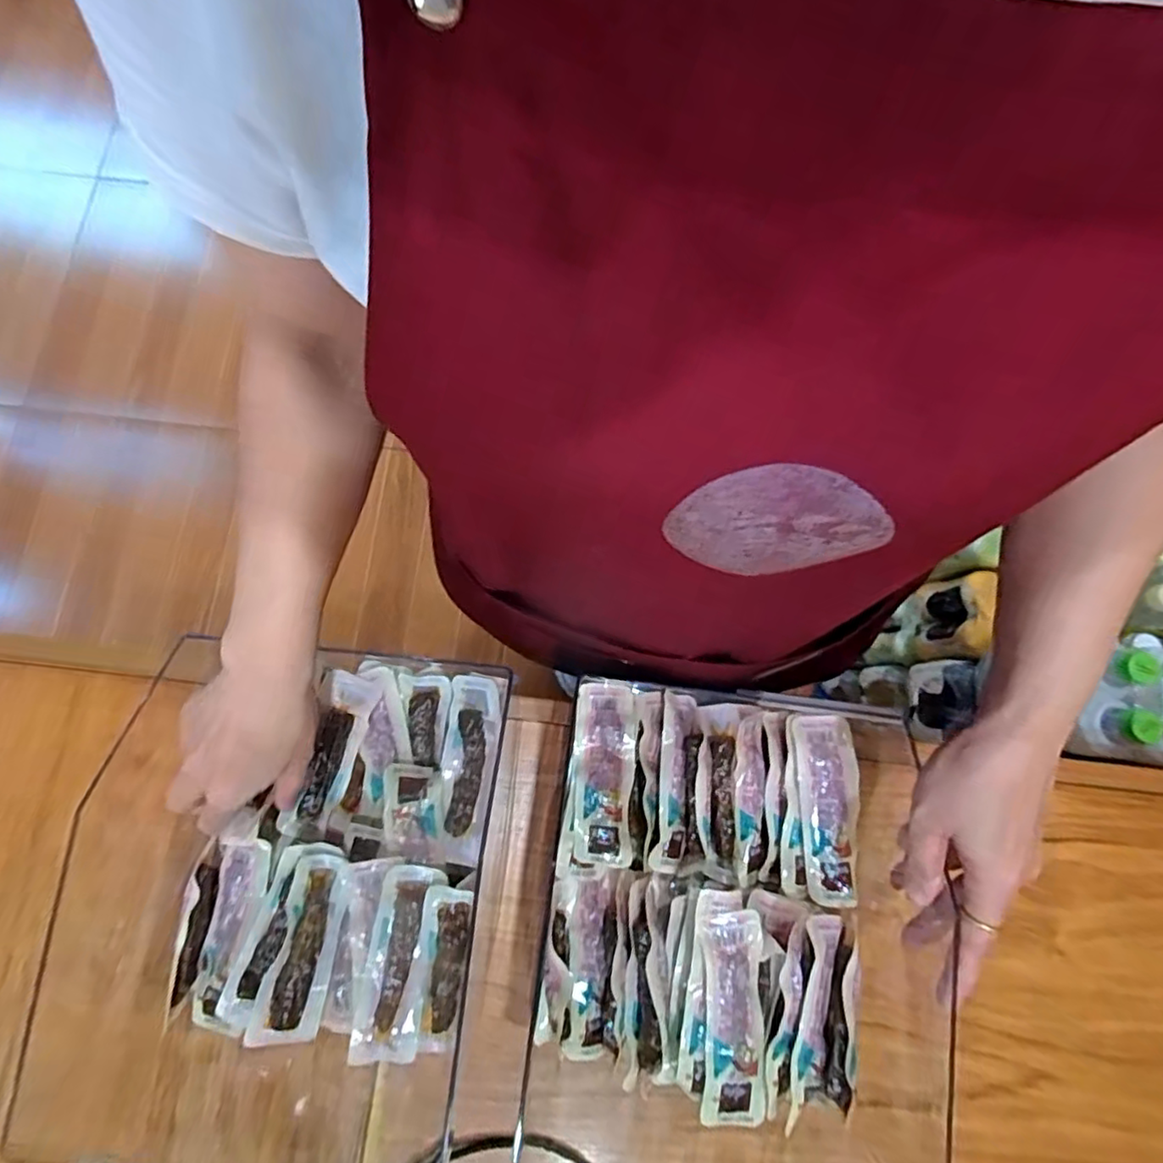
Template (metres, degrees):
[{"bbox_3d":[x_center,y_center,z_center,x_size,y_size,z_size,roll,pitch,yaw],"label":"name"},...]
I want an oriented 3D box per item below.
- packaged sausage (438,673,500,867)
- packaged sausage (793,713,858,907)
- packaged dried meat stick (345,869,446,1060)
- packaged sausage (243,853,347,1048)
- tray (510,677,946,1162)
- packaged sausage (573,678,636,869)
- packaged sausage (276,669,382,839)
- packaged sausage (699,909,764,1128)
[{"bbox_3d":[-0.079,0.126,0.422,0.037,0.019,0.120,7,78,0],"label":"packaged sausage"},{"bbox_3d":[0.172,0.155,0.431,0.038,0.009,0.123,-1,78,-2],"label":"packaged sausage"},{"bbox_3d":[-0.116,0.241,0.393,0.038,0.009,0.118,11,86,-11],"label":"packaged dried meat stick"},{"bbox_3d":[-0.178,0.233,0.397,0.037,0.022,0.114,11,78,1],"label":"packaged sausage"},{"bbox_3d":[0.091,0.239,0.420,0.249,0.077,0.319,6,77,2],"label":"tray"},{"bbox_3d":[0.015,0.130,0.434,0.038,0.028,0.119,5,70,-5],"label":"packaged sausage"},{"bbox_3d":[-0.178,0.124,0.437,0.034,0.025,0.118,19,88,5],"label":"packaged sausage"},{"bbox_3d":[0.090,0.259,0.372,0.036,0.015,0.115,3,78,-1],"label":"packaged sausage"}]

